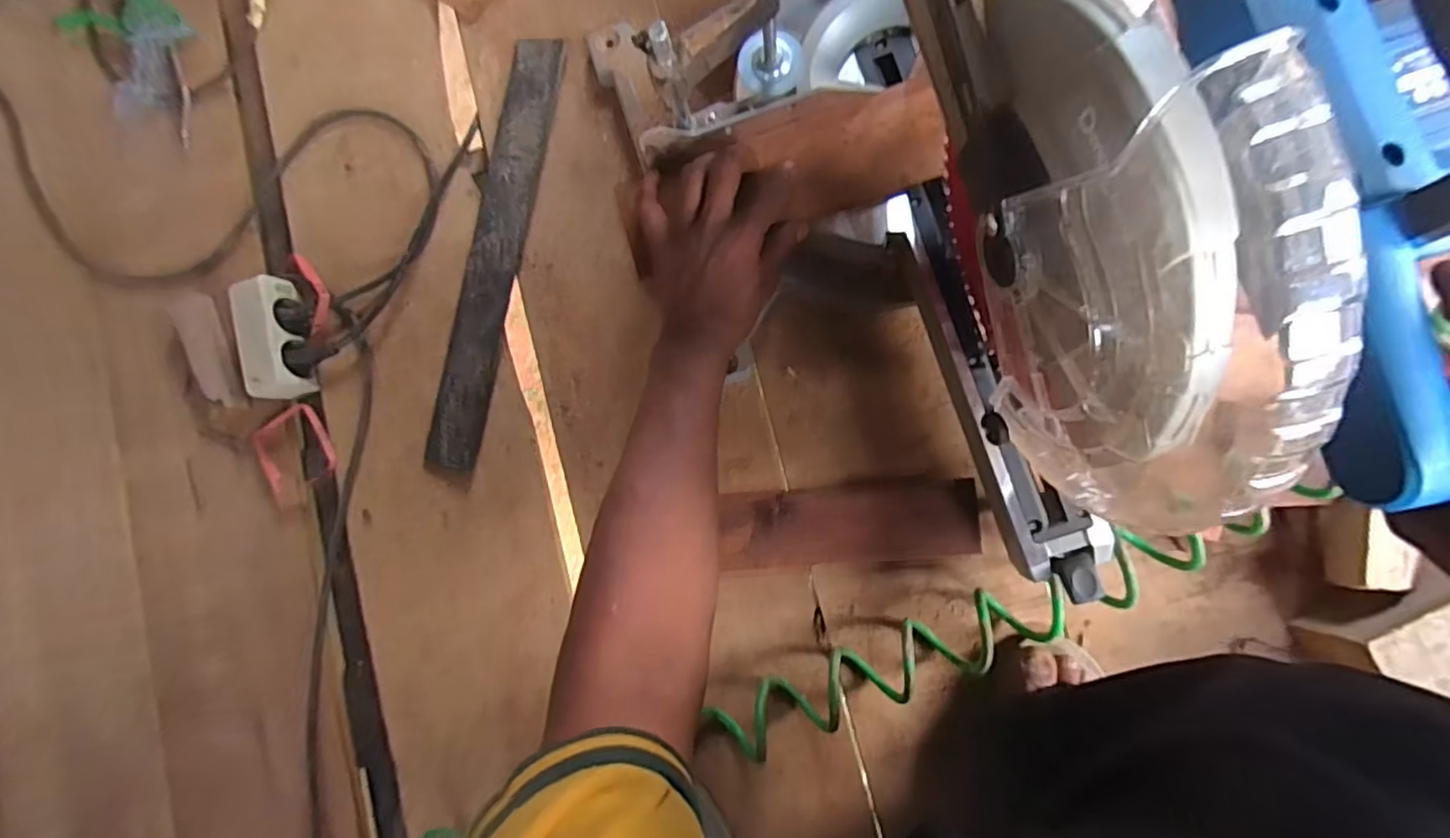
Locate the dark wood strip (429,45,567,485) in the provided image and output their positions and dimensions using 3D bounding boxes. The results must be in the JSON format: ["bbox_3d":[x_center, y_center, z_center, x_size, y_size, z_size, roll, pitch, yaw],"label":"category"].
[{"bbox_3d":[-0.212,-0.153,0.583,0.053,0.013,0.401,10,87,6],"label":"dark wood strip"}]

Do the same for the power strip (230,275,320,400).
[{"bbox_3d":[-0.412,-0.074,0.574,0.046,0.037,0.111,-10,85,5],"label":"power strip"}]

